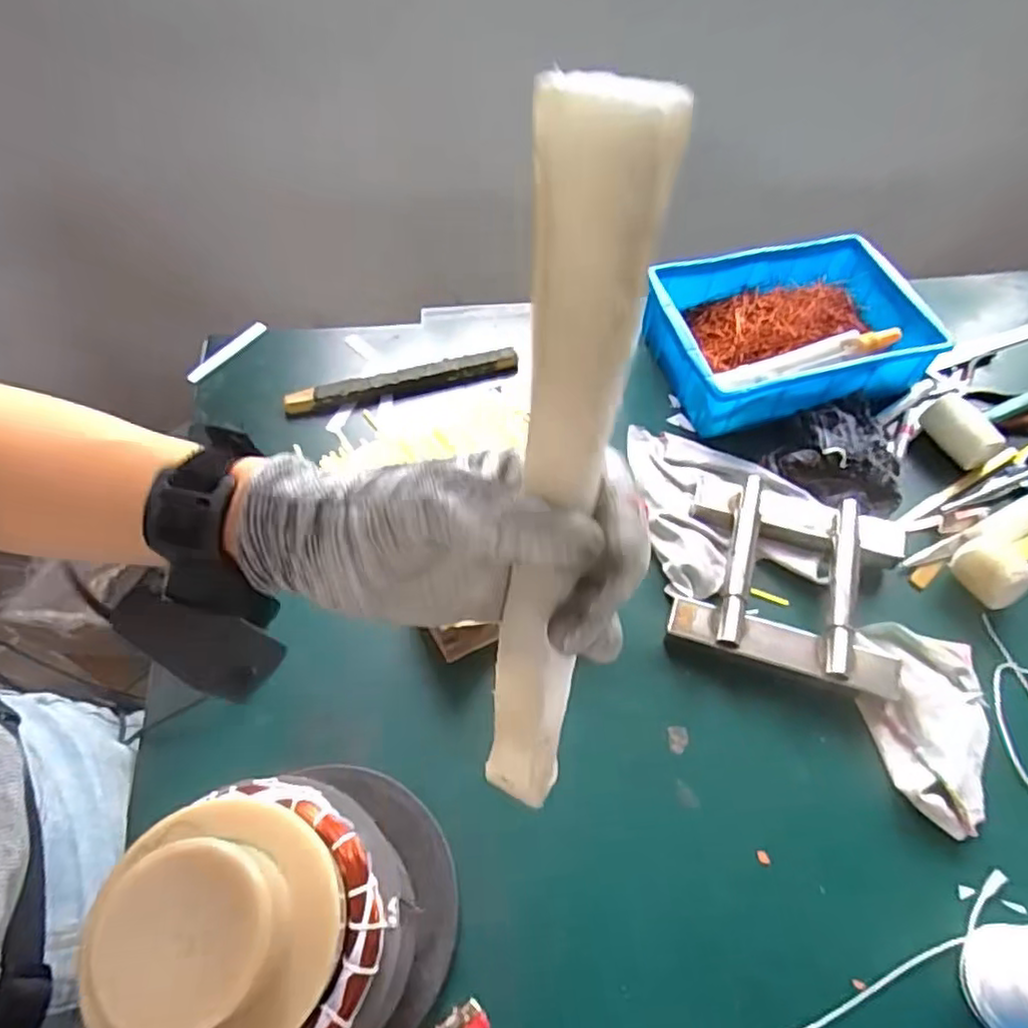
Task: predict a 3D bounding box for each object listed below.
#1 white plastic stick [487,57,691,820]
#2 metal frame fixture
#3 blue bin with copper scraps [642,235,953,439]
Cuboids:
[{"bbox_3d":[0.011,0.018,0.240,0.034,0.294,0.020,10,38,5],"label":"white plastic stick"},{"bbox_3d":[0.257,0.059,0.621,0.196,0.046,0.184,18,59,9],"label":"metal frame fixture"},{"bbox_3d":[0.325,-0.213,0.773,0.322,0.078,0.208,-13,59,-10],"label":"blue bin with copper scraps"}]

